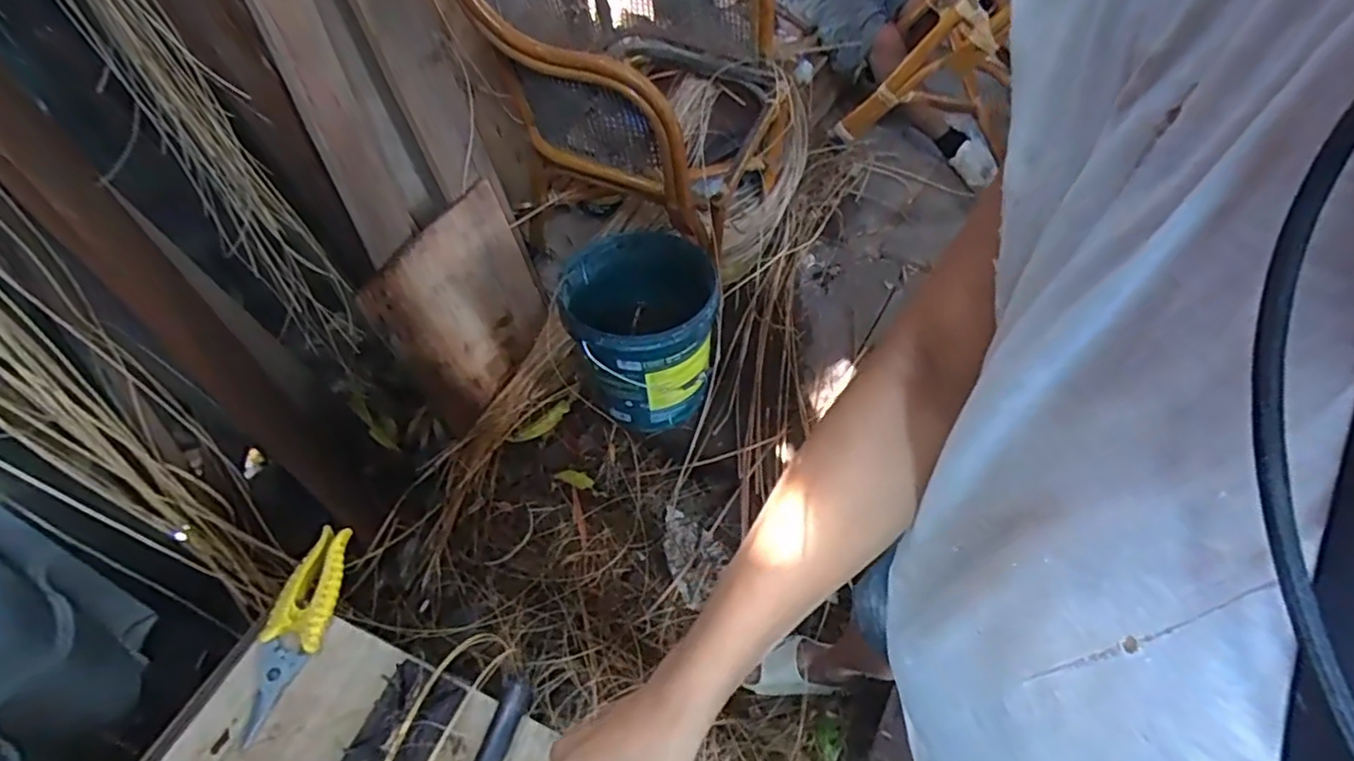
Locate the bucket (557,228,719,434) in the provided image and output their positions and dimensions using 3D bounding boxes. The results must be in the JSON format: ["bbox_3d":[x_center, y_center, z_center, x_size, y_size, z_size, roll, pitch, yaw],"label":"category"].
[{"bbox_3d":[-0.074,-0.104,1.334,0.293,0.291,0.321,2,52,-1],"label":"bucket"}]

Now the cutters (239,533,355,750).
[{"bbox_3d":[-0.314,0.200,0.529,0.050,0.035,0.159,11,52,6],"label":"cutters"}]

